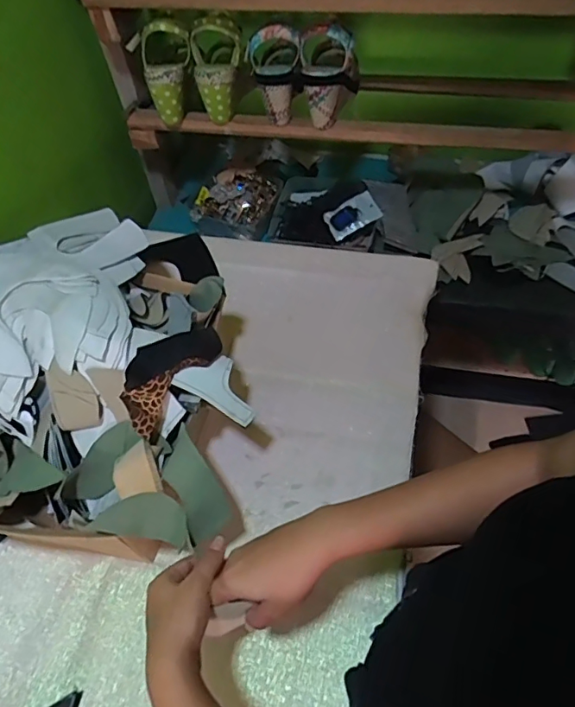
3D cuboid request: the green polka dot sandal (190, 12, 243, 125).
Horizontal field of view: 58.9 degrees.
[{"bbox_3d":[-0.108,-0.452,0.810,0.080,0.131,0.088,-8,55,-2],"label":"green polka dot sandal"}]

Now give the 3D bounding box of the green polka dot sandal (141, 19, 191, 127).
[{"bbox_3d":[-0.188,-0.447,0.815,0.077,0.139,0.081,-9,55,-3],"label":"green polka dot sandal"}]

